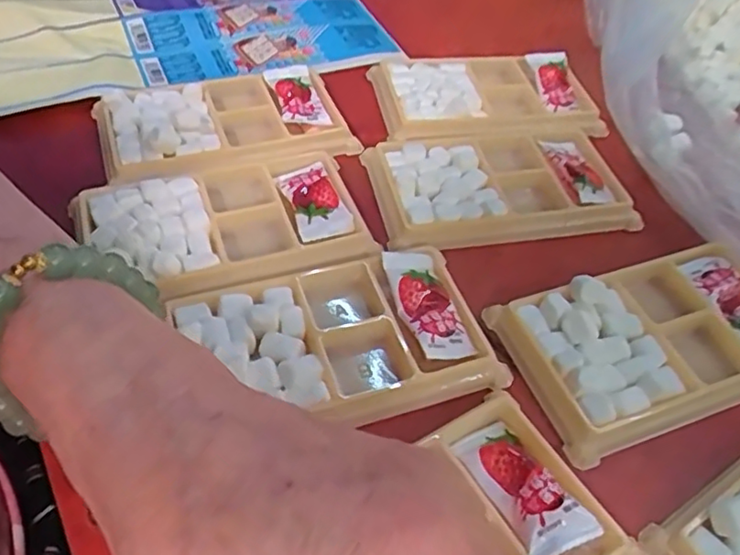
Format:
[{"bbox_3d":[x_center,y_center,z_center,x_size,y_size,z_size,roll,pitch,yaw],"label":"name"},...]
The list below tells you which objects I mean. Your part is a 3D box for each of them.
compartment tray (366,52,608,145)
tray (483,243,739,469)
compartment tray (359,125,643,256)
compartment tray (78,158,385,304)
[{"bbox_3d":[0.073,-0.116,0.394,0.135,0.015,0.086,-7,51,-12],"label":"compartment tray"},{"bbox_3d":[0.130,0.028,0.281,0.132,0.020,0.074,-13,53,-17],"label":"tray"},{"bbox_3d":[0.068,-0.054,0.341,0.135,0.016,0.089,-10,52,-14],"label":"compartment tray"},{"bbox_3d":[-0.069,-0.025,0.300,0.128,0.012,0.083,-14,53,-17],"label":"compartment tray"}]

